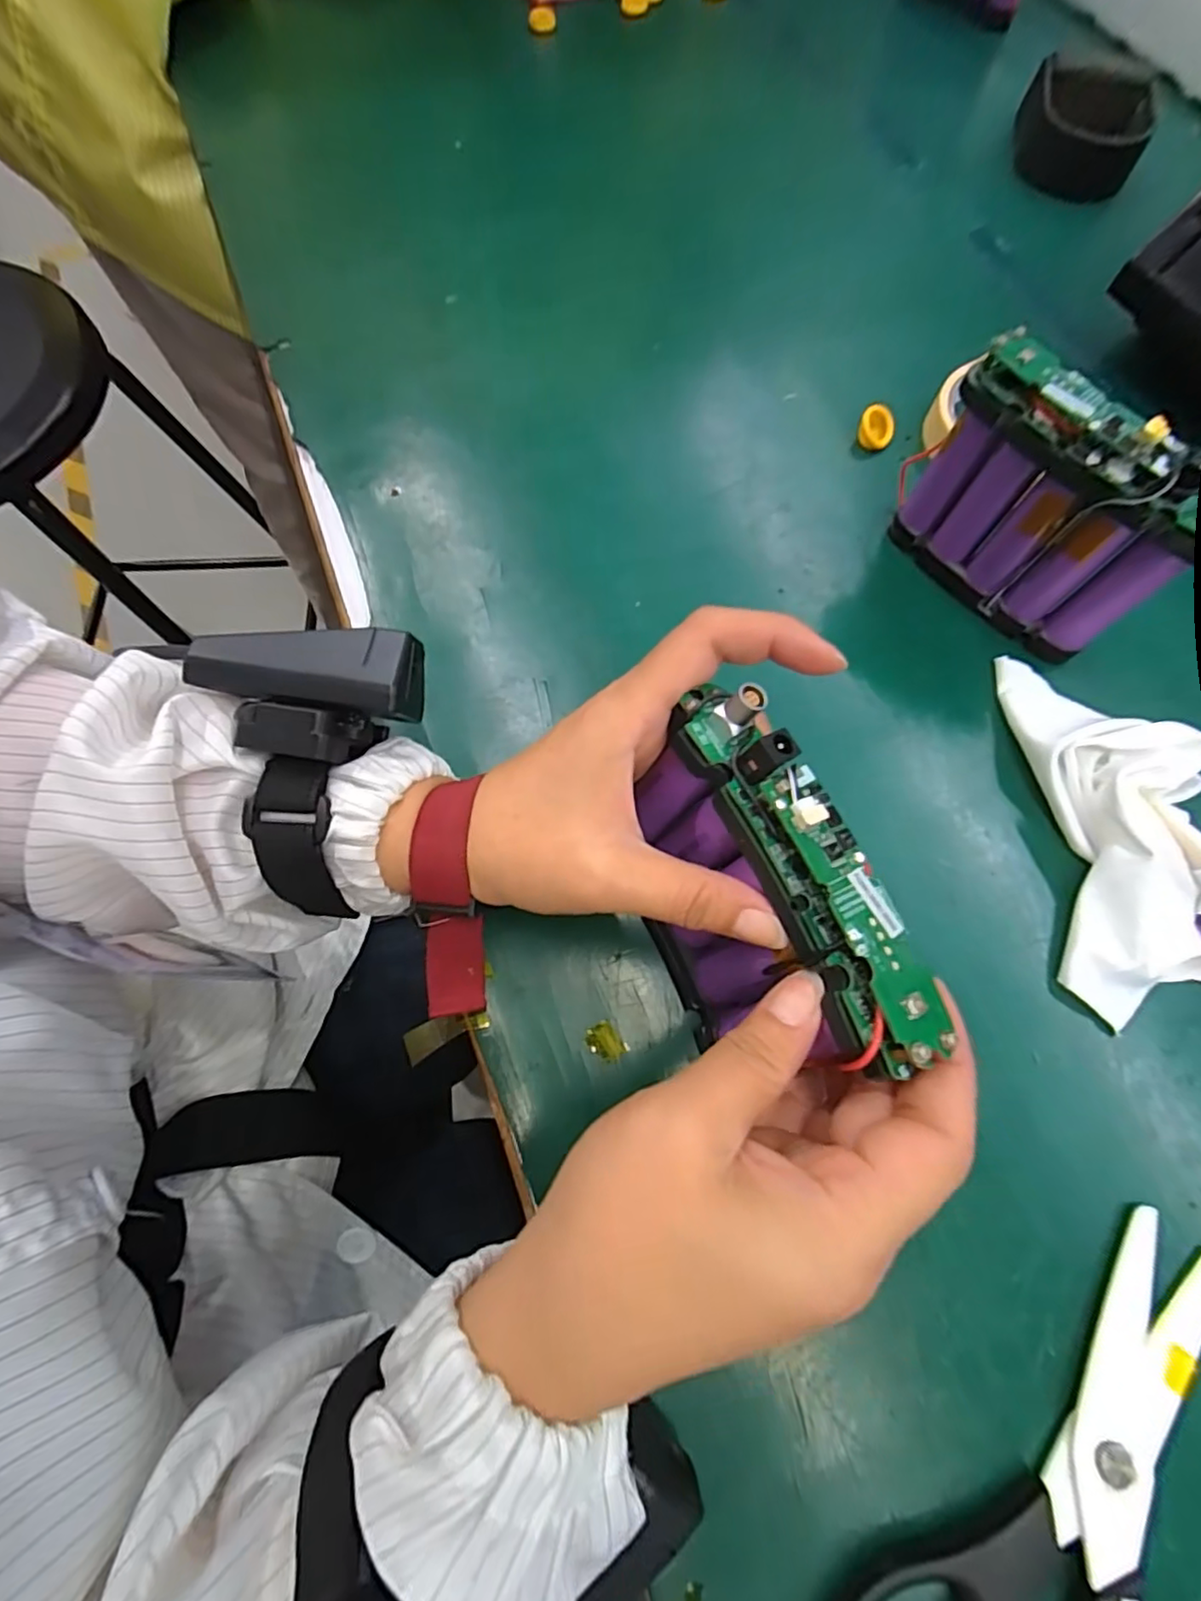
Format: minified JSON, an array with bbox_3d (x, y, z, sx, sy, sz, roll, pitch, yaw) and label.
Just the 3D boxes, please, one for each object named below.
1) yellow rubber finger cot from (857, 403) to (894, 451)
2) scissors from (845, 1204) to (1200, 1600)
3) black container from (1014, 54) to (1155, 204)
[{"bbox_3d":[0.153,-0.207,0.344,0.019,0.013,0.019,22,72,7],"label":"yellow rubber finger cot"},{"bbox_3d":[0.150,0.228,0.179,0.184,0.011,0.099,-41,76,-13],"label":"scissors"},{"bbox_3d":[0.338,-0.474,0.435,0.085,0.035,0.084,22,72,7],"label":"black container"}]

